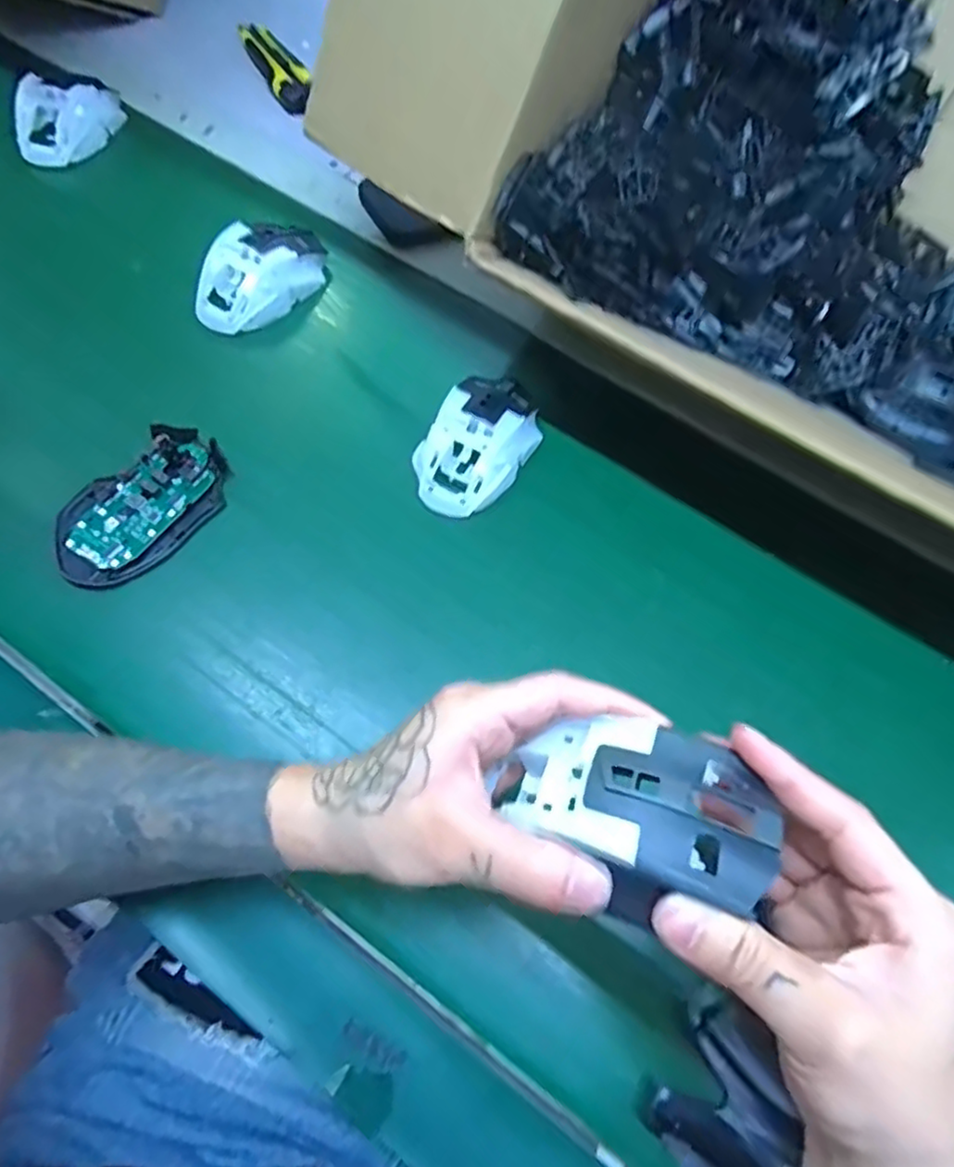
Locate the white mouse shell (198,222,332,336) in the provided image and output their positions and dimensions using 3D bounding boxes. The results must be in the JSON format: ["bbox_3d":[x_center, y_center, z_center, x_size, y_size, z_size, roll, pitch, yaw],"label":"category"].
[{"bbox_3d":[-0.166,-0.237,0.503,0.060,0.038,0.115,42,70,15],"label":"white mouse shell"}]

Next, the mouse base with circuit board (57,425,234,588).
[{"bbox_3d":[-0.209,-0.048,0.415,0.065,0.022,0.117,35,69,13],"label":"mouse base with circuit board"}]

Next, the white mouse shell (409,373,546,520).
[{"bbox_3d":[0.002,-0.095,0.443,0.061,0.033,0.106,28,67,10],"label":"white mouse shell"}]

